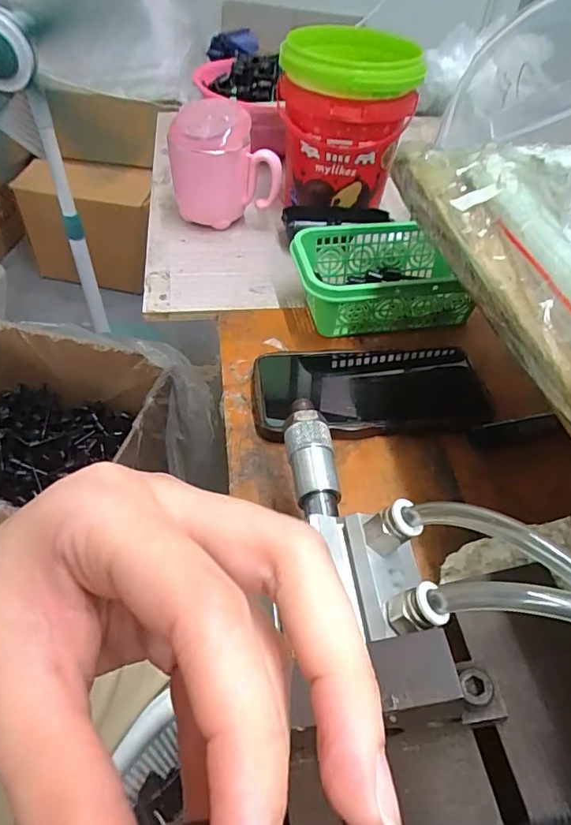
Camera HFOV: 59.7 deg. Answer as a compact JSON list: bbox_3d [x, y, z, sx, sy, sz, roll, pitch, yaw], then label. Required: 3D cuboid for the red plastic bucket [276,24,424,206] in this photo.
[{"bbox_3d":[0.055,-0.290,0.512,0.116,0.163,0.118,2,48,-3],"label":"red plastic bucket"}]

